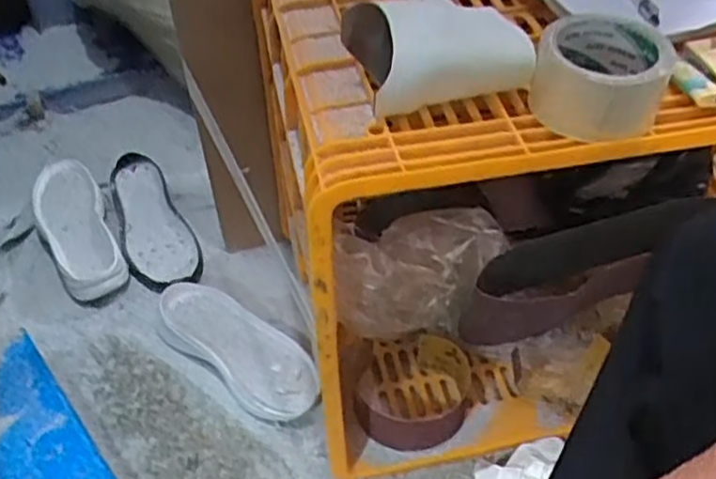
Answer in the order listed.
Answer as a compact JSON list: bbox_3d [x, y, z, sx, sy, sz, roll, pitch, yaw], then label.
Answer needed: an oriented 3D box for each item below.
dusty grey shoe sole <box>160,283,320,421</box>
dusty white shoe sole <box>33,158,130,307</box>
[{"bbox_3d":[-0.158,0.143,0.956,0.109,0.043,0.269,-36,55,-29],"label":"dusty grey shoe sole"},{"bbox_3d":[-0.419,-0.022,1.067,0.100,0.057,0.251,-20,65,-17],"label":"dusty white shoe sole"}]

